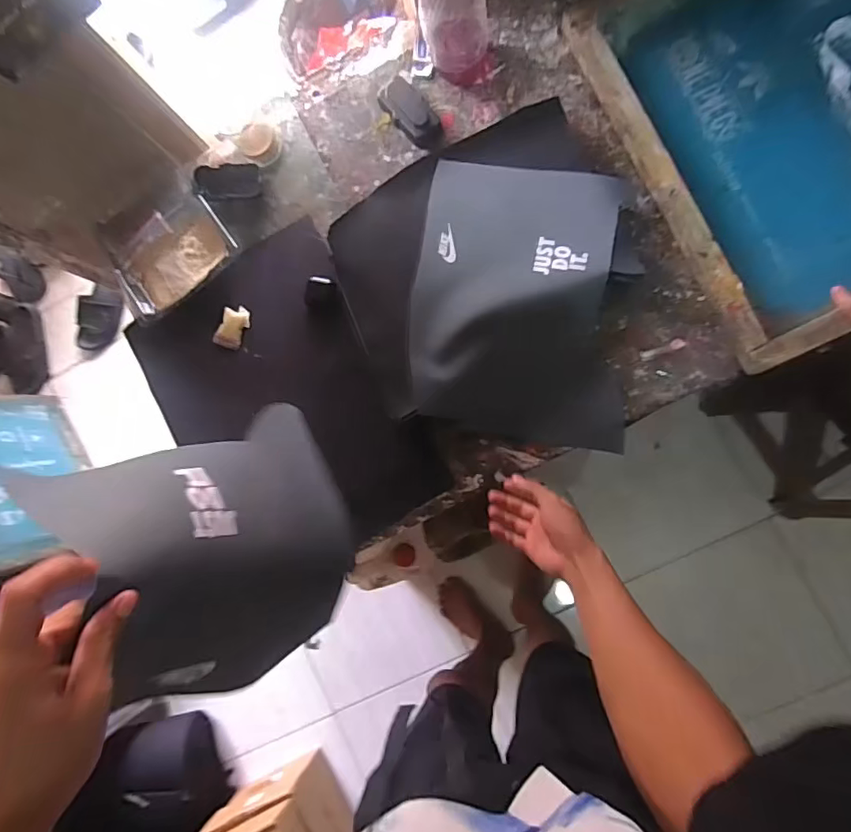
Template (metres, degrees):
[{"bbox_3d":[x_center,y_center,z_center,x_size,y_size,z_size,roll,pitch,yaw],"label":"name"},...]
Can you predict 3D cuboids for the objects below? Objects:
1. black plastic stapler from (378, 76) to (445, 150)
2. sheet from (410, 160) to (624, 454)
[{"bbox_3d":[-0.019,-0.443,0.777,0.055,0.024,0.124,-35,82,6],"label":"black plastic stapler"},{"bbox_3d":[0.131,-0.154,0.726,0.282,0.058,0.366,5,88,9],"label":"sheet"}]

